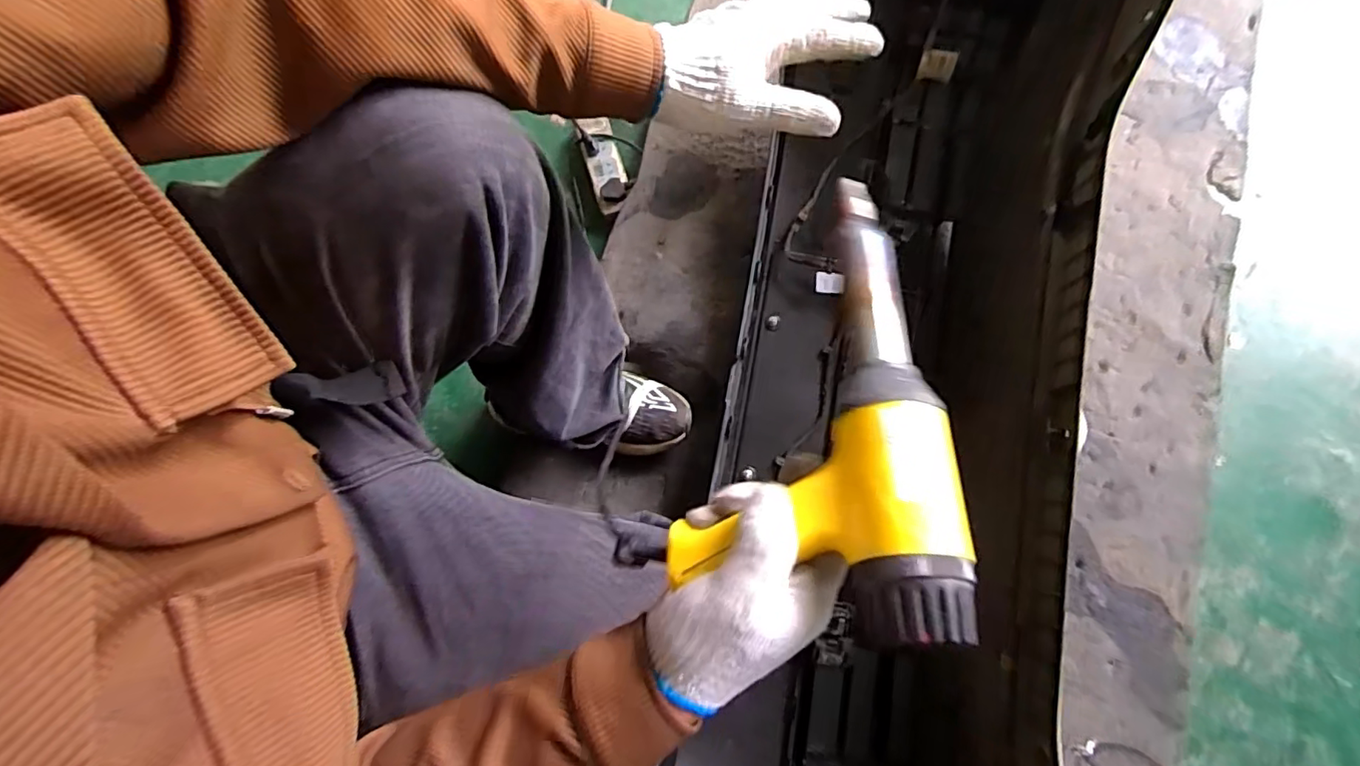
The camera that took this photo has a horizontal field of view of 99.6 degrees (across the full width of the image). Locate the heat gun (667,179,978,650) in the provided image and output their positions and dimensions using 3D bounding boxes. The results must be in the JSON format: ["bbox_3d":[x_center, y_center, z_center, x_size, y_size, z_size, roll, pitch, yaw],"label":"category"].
[{"bbox_3d":[0.085,-0.004,0.353,0.142,0.076,0.286,8,66,2],"label":"heat gun"}]

